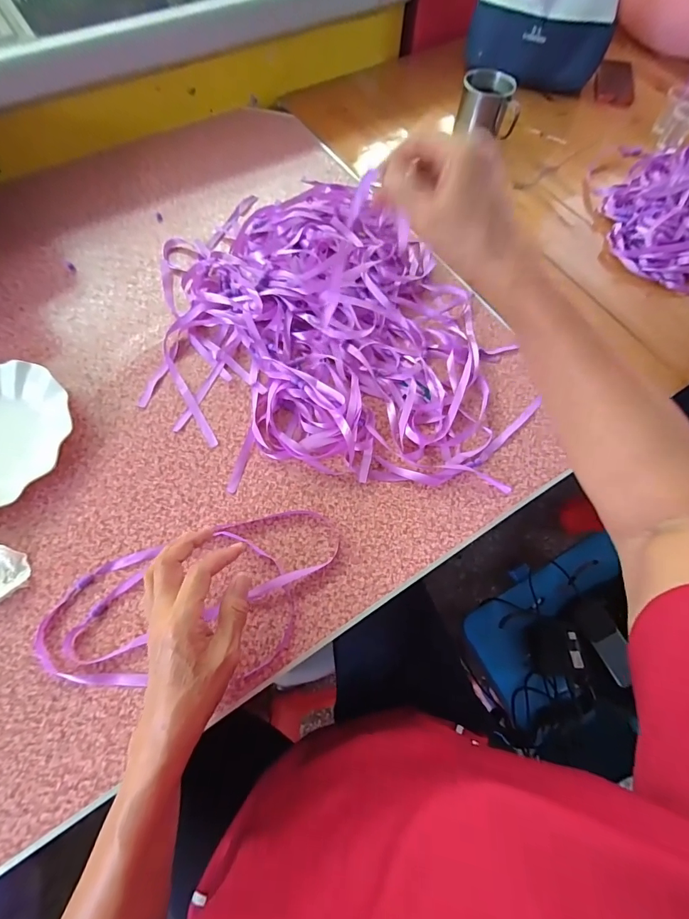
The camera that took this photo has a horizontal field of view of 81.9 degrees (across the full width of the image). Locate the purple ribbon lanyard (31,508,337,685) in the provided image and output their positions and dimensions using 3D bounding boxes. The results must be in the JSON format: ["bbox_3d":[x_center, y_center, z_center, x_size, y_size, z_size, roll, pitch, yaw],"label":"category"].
[{"bbox_3d":[-0.142,0.143,0.391,0.296,0.007,0.146,-13,69,-8],"label":"purple ribbon lanyard"}]

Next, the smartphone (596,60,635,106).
[{"bbox_3d":[0.550,-0.769,0.809,0.072,0.017,0.134,14,67,3],"label":"smartphone"}]

